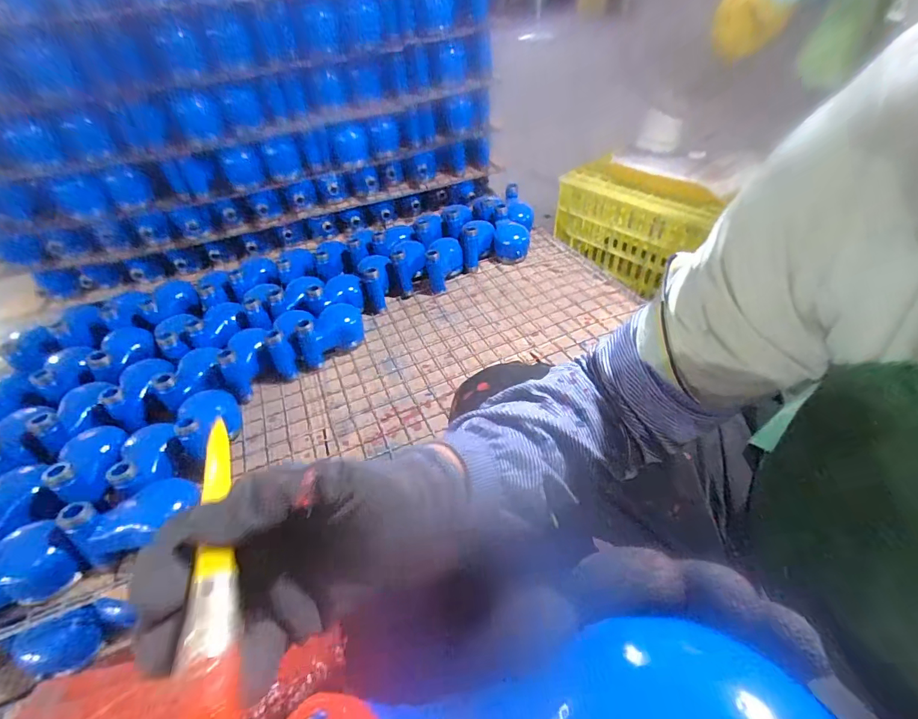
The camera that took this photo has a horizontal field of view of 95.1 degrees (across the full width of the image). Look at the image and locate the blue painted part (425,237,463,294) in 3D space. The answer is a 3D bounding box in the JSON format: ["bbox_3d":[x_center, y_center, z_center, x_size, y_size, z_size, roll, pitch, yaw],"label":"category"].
[{"bbox_3d":[-0.032,-0.209,0.936,0.081,0.088,0.087,-3,44,1],"label":"blue painted part"}]

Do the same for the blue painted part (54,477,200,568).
[{"bbox_3d":[-0.406,0.196,0.529,0.132,0.079,0.072,-29,49,-24],"label":"blue painted part"}]

